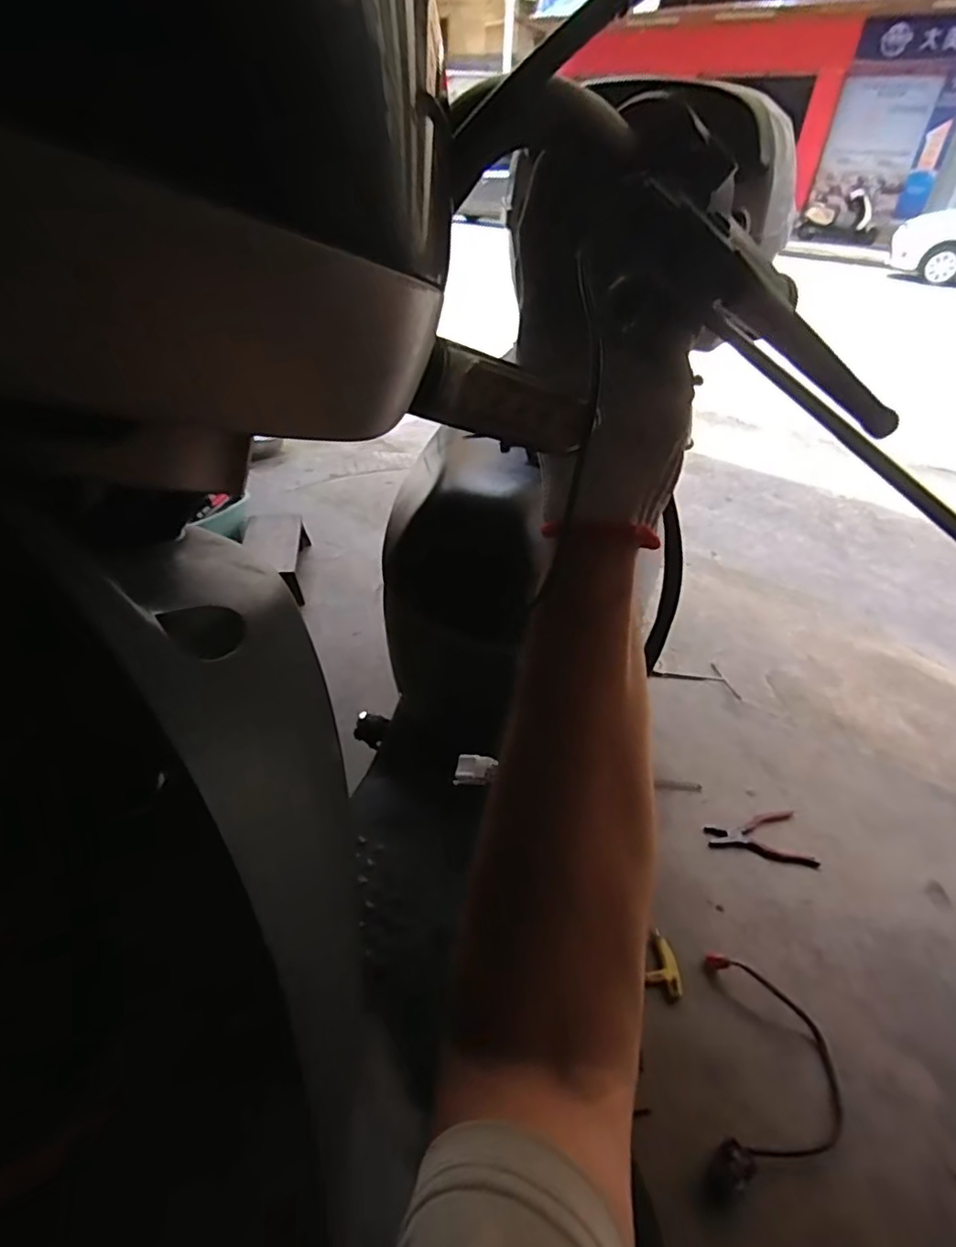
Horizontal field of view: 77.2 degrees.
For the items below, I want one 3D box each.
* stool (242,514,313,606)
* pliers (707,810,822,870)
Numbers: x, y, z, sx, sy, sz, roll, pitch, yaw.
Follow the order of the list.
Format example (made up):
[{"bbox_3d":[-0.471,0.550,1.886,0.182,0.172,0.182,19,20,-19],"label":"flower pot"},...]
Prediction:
[{"bbox_3d":[-0.604,-0.200,1.778,0.183,0.130,0.357,-3,39,-8],"label":"stool"},{"bbox_3d":[0.529,0.409,1.130,0.191,0.012,0.112,-1,39,-6],"label":"pliers"}]

